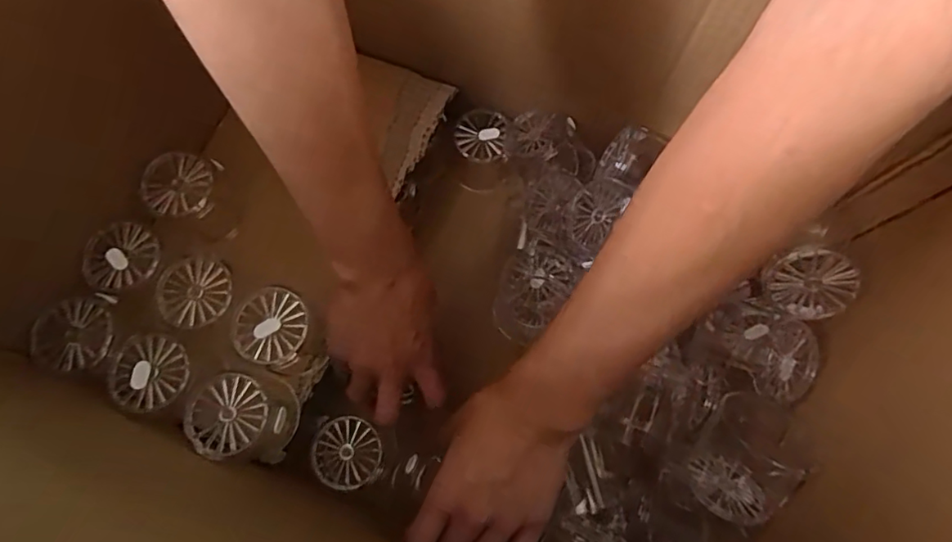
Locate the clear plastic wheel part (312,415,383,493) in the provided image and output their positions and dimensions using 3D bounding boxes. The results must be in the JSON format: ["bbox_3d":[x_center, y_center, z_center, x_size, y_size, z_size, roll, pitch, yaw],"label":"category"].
[{"bbox_3d":[-0.095,0.133,0.420,0.049,0.006,0.050,0,73,0],"label":"clear plastic wheel part"}]

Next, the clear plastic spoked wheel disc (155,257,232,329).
[{"bbox_3d":[-0.189,0.014,0.384,0.049,0.007,0.046,-8,73,-2],"label":"clear plastic spoked wheel disc"}]

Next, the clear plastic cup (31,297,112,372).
[{"bbox_3d":[-0.261,0.041,0.373,0.046,0.014,0.046,0,73,0],"label":"clear plastic cup"}]

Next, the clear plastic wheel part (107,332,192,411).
[{"bbox_3d":[-0.211,0.064,0.367,0.048,0.005,0.049,0,73,0],"label":"clear plastic wheel part"}]

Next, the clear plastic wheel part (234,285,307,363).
[{"bbox_3d":[-0.136,0.035,0.376,0.049,0.004,0.050,0,73,0],"label":"clear plastic wheel part"}]

